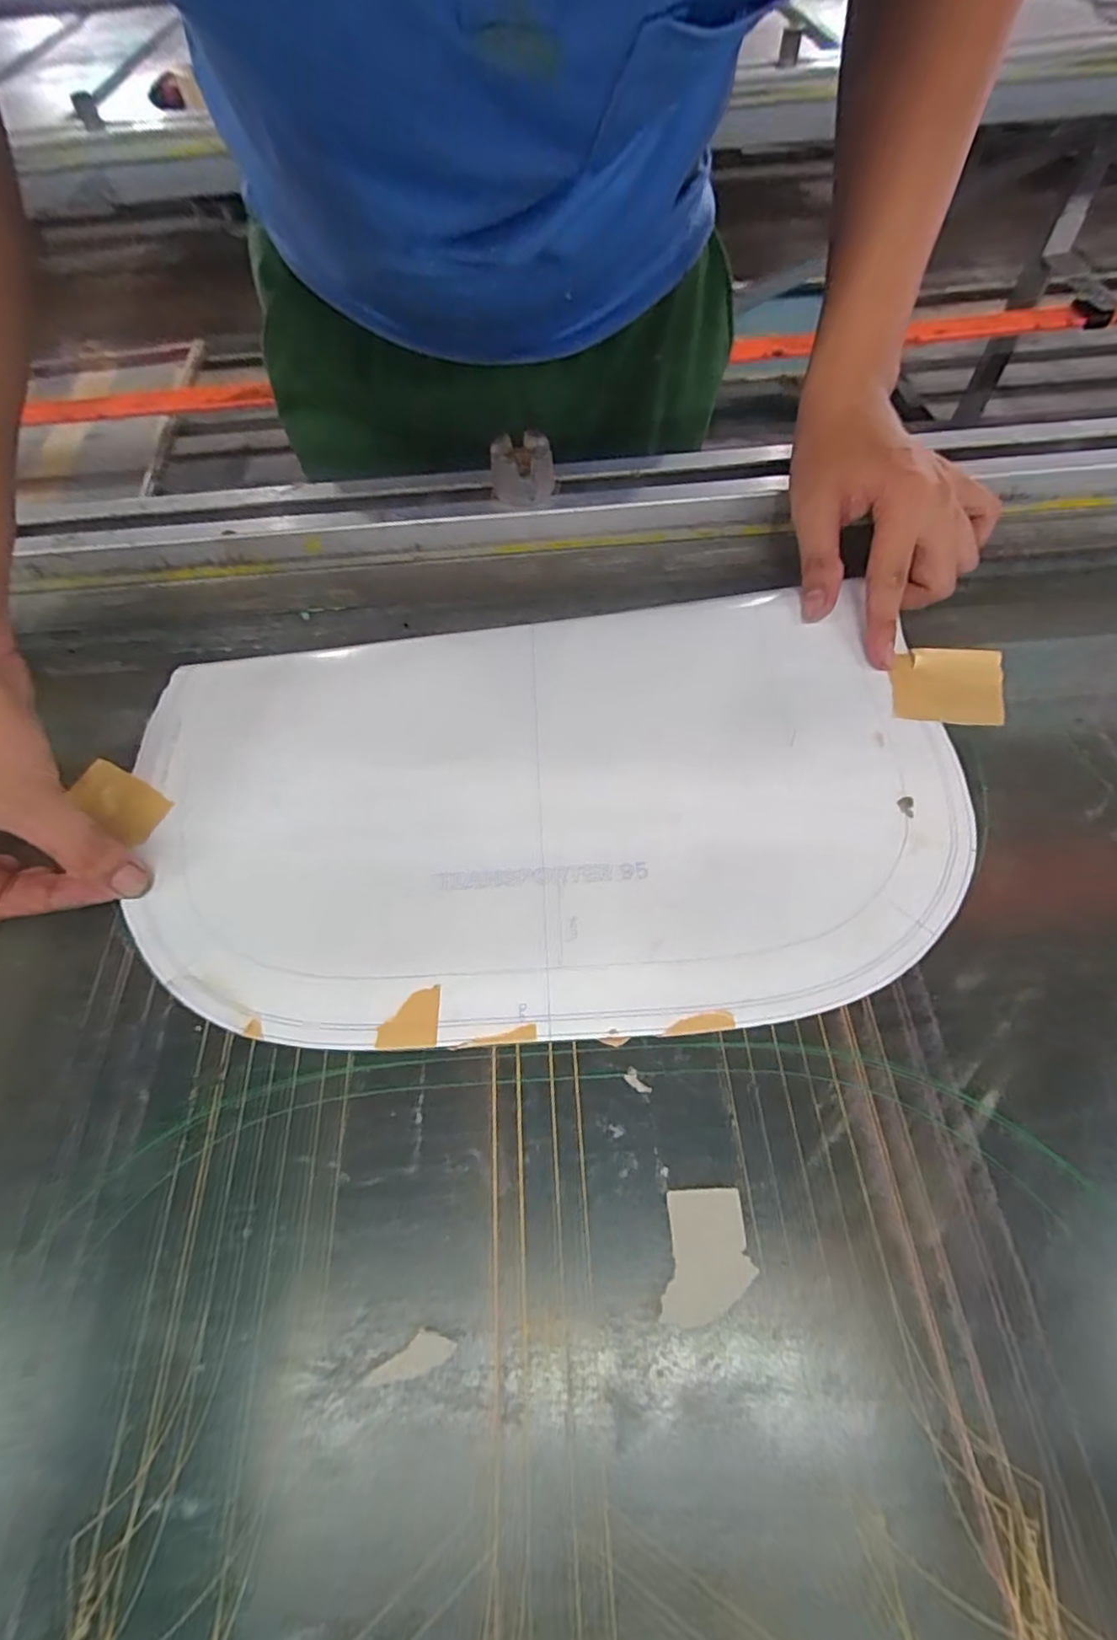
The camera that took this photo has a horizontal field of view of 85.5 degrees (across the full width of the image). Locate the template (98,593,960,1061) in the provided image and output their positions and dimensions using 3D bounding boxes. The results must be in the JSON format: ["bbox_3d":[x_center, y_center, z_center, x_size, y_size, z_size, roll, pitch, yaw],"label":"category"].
[{"bbox_3d":[-0.010,-0.013,0.307,0.387,0.013,0.234,-7,61,-1],"label":"template"}]

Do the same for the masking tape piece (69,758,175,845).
[{"bbox_3d":[-0.224,-0.011,0.311,0.043,0.007,0.024,39,62,-9],"label":"masking tape piece"}]

